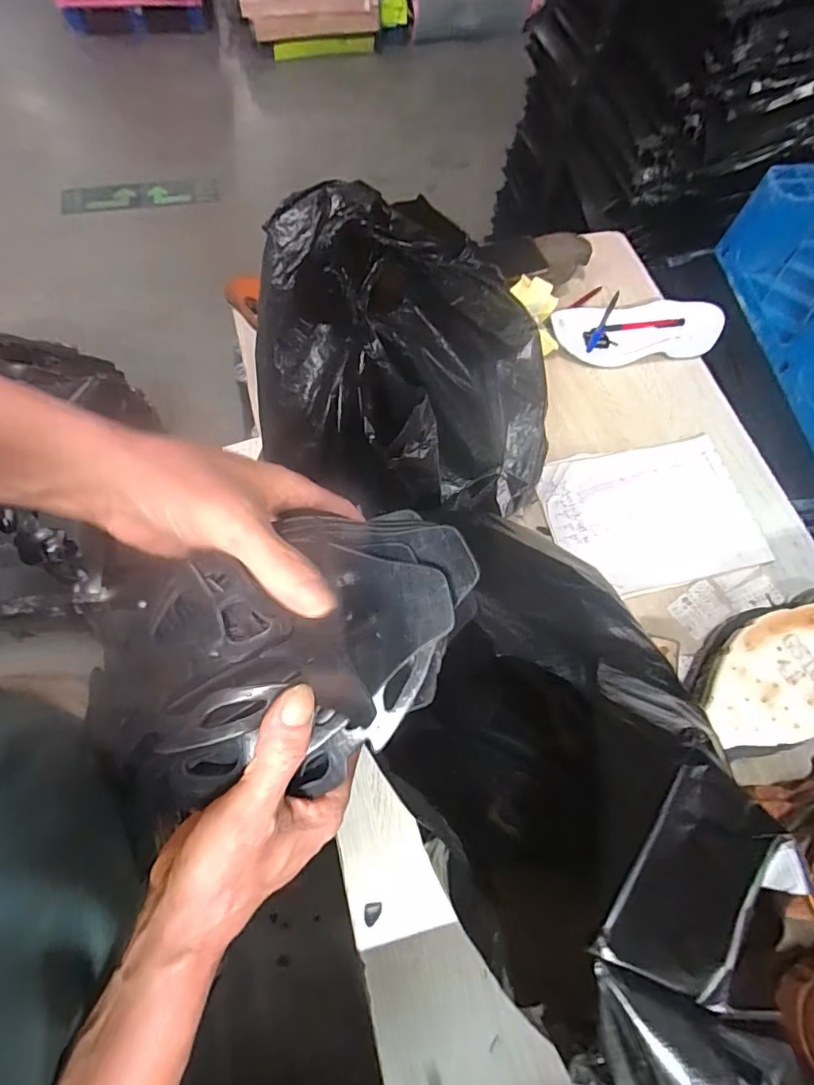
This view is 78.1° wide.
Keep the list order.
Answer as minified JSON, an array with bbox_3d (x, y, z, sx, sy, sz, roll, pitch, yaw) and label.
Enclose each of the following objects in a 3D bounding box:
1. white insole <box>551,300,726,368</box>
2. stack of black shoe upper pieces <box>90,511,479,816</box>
[{"bbox_3d":[0.341,-0.318,0.751,0.240,0.029,0.091,-6,86,-2],"label":"white insole"},{"bbox_3d":[-0.059,0.051,0.248,0.183,0.051,0.120,-15,68,-9],"label":"stack of black shoe upper pieces"}]

